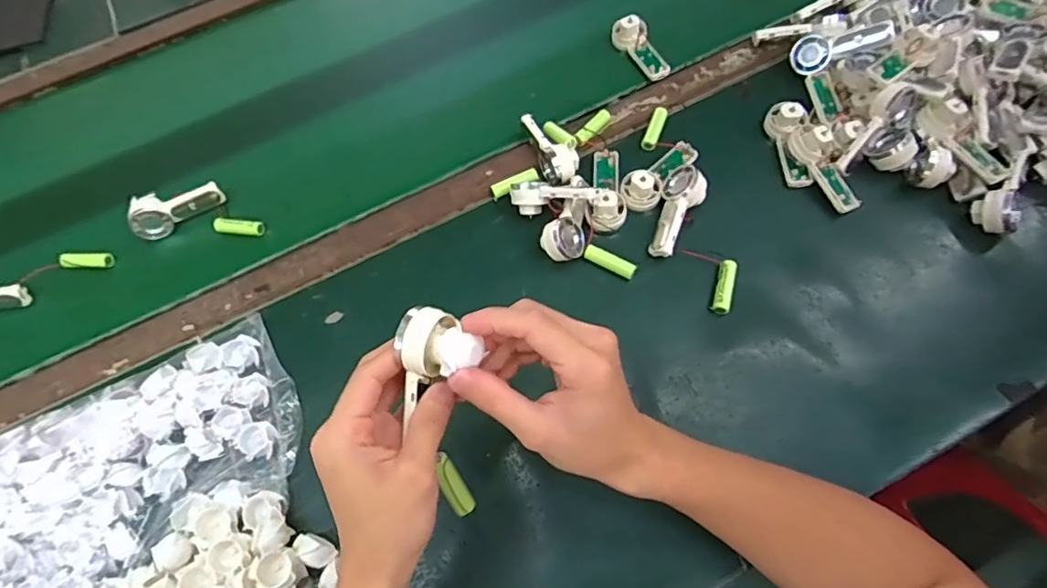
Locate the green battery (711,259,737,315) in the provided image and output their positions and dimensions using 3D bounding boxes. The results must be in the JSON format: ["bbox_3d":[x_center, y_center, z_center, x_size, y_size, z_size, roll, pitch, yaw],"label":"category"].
[{"bbox_3d":[0.182,-0.007,0.508,0.015,0.015,0.052,13,67,10],"label":"green battery"}]

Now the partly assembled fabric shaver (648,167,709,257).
[{"bbox_3d":[0.144,-0.078,0.532,0.040,0.025,0.091,21,84,13],"label":"partly assembled fabric shaver"}]

